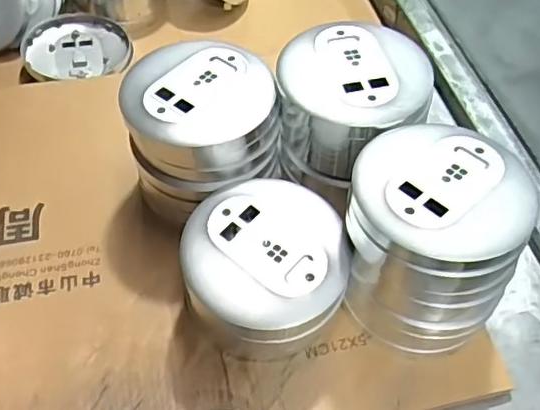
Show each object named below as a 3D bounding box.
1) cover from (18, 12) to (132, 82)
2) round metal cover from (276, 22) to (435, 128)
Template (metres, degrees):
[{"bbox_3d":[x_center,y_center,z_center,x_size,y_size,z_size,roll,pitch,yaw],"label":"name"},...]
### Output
[{"bbox_3d":[-0.254,-0.212,0.747,0.132,0.017,0.132,2,54,-3],"label":"cover"},{"bbox_3d":[0.074,-0.118,0.495,0.127,0.017,0.127,2,54,-3],"label":"round metal cover"}]

